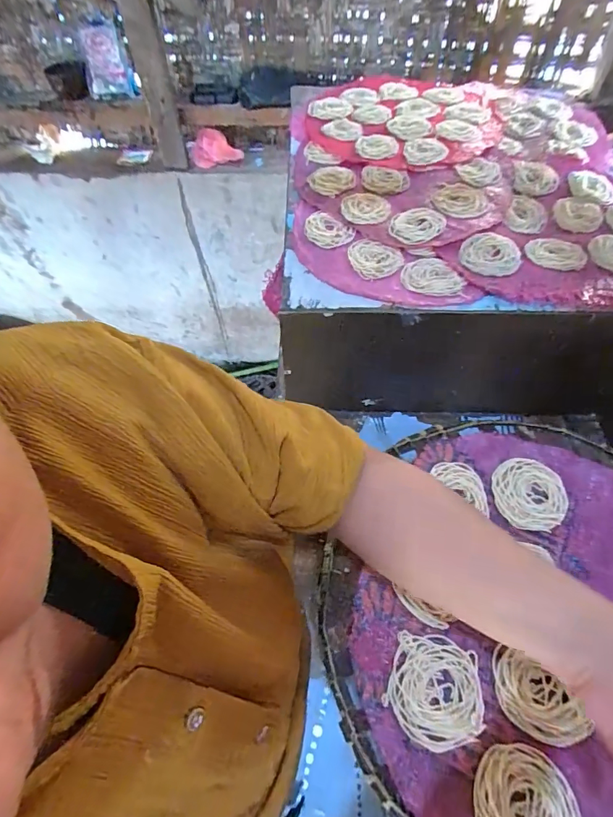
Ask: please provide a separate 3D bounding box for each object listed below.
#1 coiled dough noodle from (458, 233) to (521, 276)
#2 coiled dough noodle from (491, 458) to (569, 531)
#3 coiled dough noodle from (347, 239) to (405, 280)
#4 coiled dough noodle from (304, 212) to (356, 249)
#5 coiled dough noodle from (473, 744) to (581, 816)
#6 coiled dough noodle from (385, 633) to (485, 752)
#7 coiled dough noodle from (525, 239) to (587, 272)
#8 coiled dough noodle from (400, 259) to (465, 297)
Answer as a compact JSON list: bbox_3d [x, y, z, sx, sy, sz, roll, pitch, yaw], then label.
[{"bbox_3d":[0.246,-0.206,0.579,0.072,0.004,0.077,0,62,1],"label":"coiled dough noodle"},{"bbox_3d":[0.225,0.086,0.442,0.069,0.009,0.071,0,62,1],"label":"coiled dough noodle"},{"bbox_3d":[0.089,-0.204,0.583,0.077,0.004,0.066,40,69,20],"label":"coiled dough noodle"},{"bbox_3d":[0.030,-0.248,0.611,0.068,0.008,0.056,33,67,17],"label":"coiled dough noodle"},{"bbox_3d":[0.160,0.286,0.313,0.075,0.022,0.065,-21,64,-10],"label":"coiled dough noodle"},{"bbox_3d":[0.105,0.228,0.353,0.075,0.008,0.075,19,64,11],"label":"coiled dough noodle"},{"bbox_3d":[0.332,-0.206,0.580,0.077,0.006,0.058,14,63,8],"label":"coiled dough noodle"},{"bbox_3d":[0.164,-0.171,0.564,0.077,0.006,0.062,12,63,7],"label":"coiled dough noodle"}]

